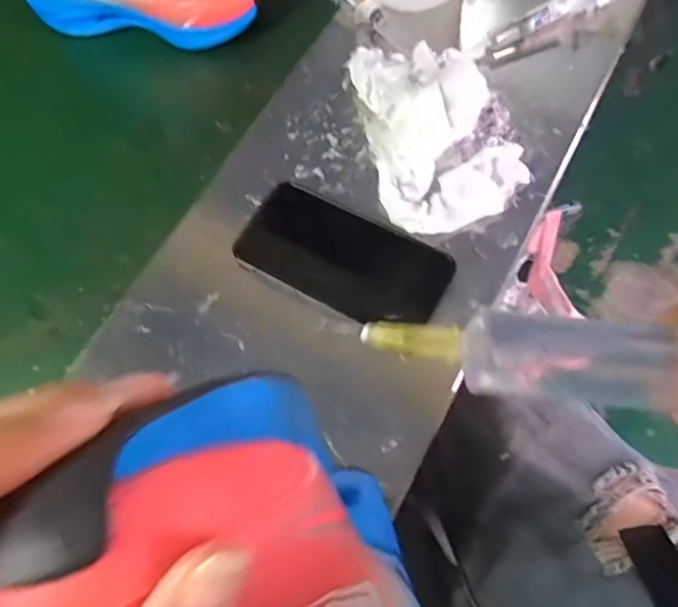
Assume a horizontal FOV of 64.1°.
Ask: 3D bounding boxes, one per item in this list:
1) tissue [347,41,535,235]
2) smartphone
[{"bbox_3d":[0.075,-0.137,0.406,0.108,0.051,0.168,-11,65,2],"label":"tissue"},{"bbox_3d":[0.004,-0.032,0.382,0.142,0.007,0.071,26,83,8],"label":"smartphone"}]

